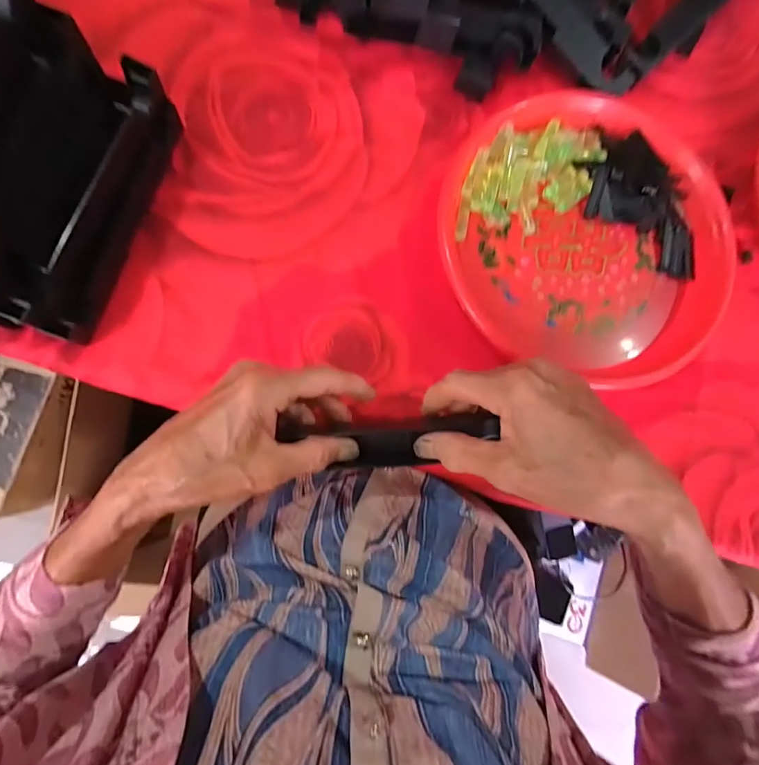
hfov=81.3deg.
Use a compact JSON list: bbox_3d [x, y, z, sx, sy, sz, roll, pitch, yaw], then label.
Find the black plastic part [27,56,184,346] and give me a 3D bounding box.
[{"bbox_3d":[-0.198,-0.126,0.326,0.024,0.058,0.194,18,82,-4],"label":"black plastic part"}]

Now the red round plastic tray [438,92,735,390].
[{"bbox_3d":[0.177,-0.133,0.378,0.241,0.026,0.242,1,83,-6],"label":"red round plastic tray"}]

